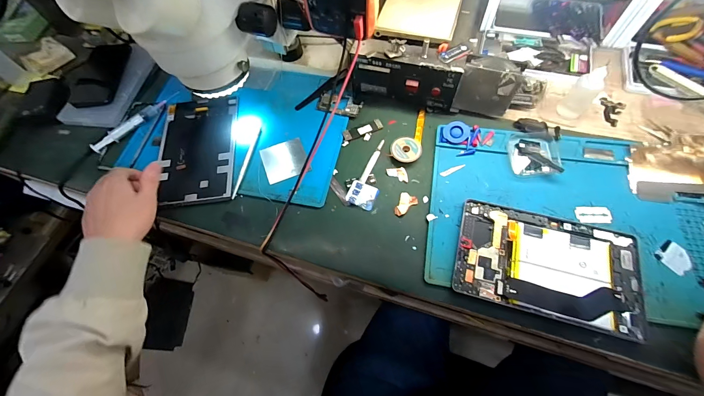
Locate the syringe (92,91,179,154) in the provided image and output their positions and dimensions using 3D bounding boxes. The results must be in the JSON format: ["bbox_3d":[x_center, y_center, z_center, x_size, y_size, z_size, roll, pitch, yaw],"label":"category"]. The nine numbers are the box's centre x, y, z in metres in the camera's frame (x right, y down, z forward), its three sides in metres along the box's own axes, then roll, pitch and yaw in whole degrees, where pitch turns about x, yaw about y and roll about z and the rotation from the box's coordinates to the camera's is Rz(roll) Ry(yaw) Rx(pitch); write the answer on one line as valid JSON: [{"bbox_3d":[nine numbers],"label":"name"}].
[{"bbox_3d":[-0.366,-0.133,0.509,0.022,0.011,0.157,36,72,16],"label":"syringe"}]

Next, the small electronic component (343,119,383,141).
[{"bbox_3d":[0.018,-0.110,0.482,0.064,0.004,0.019,-20,67,-7],"label":"small electronic component"}]

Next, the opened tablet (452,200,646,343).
[{"bbox_3d":[0.236,0.079,0.366,0.203,0.007,0.124,13,64,12],"label":"opened tablet"}]

